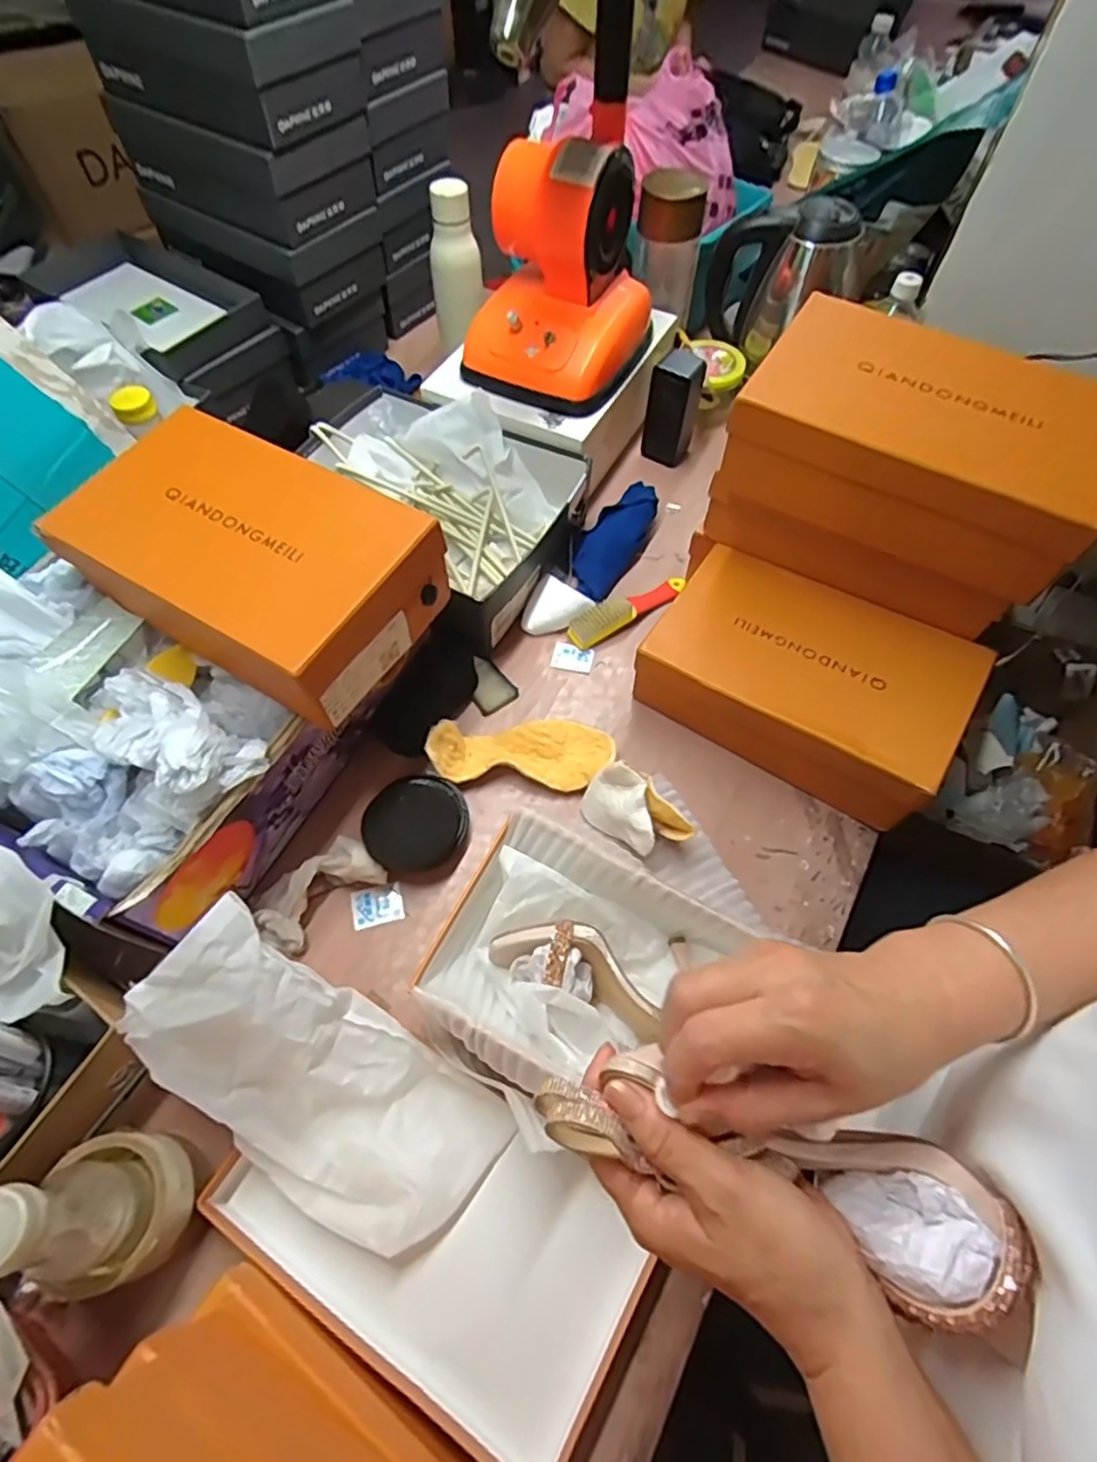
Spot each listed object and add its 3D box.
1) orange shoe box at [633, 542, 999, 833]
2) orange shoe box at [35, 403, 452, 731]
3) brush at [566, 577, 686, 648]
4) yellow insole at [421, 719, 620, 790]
[{"bbox_3d":[0.247,-0.059,0.669,0.275,0.109,0.172,31,65,16],"label":"orange shoe box"},{"bbox_3d":[-0.247,-0.144,0.561,0.279,0.087,0.163,29,64,15],"label":"orange shoe box"},{"bbox_3d":[0.094,-0.142,0.772,0.155,0.027,0.030,-28,65,-15],"label":"brush"},{"bbox_3d":[-0.026,0.017,0.668,0.179,0.038,0.070,2,61,1],"label":"yellow insole"}]

